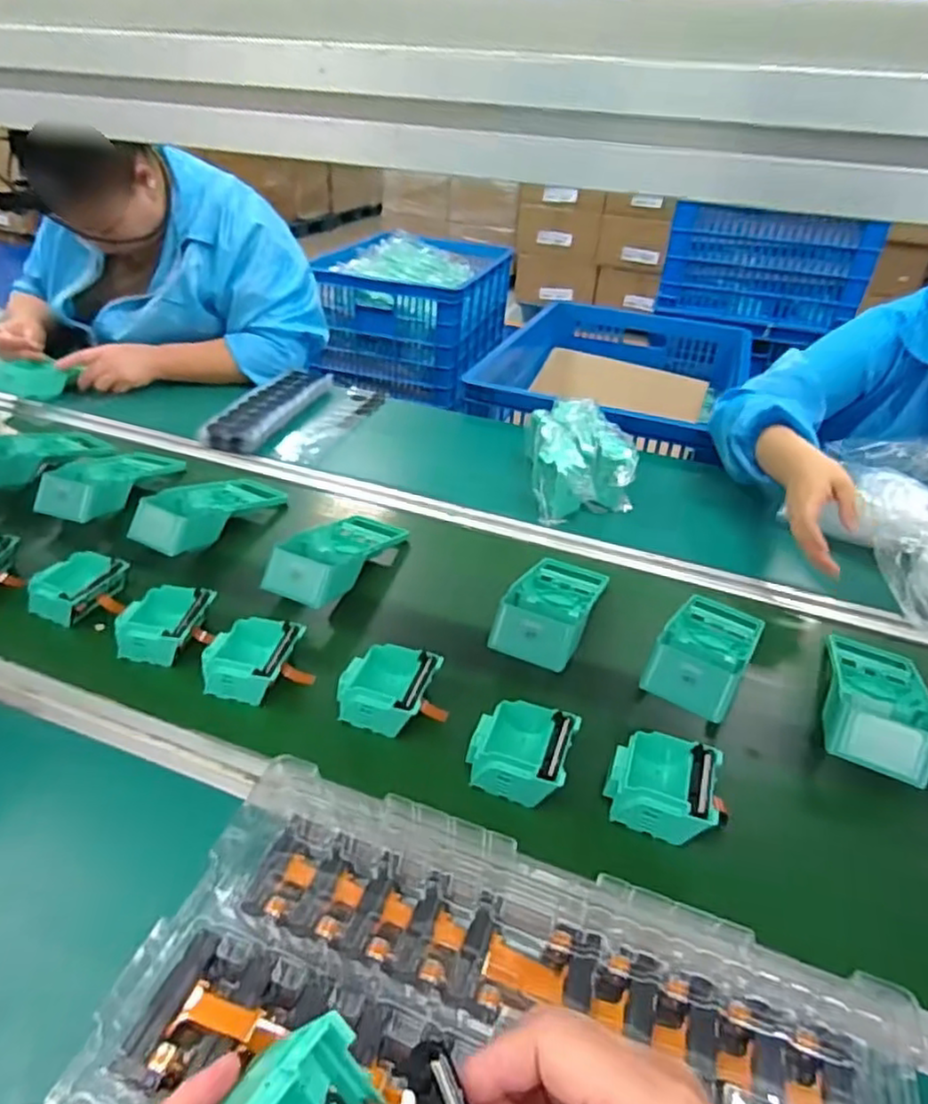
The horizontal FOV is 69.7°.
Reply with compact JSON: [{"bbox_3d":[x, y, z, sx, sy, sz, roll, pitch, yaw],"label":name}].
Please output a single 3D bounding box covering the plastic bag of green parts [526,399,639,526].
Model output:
[{"bbox_3d":[0.160,-0.136,0.951,0.132,0.090,0.216,0,36,-4],"label":"plastic bag of green parts"}]

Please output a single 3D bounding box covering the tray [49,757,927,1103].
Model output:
[{"bbox_3d":[0.008,0.271,0.305,0.381,0.037,0.271,15,37,16],"label":"tray"}]

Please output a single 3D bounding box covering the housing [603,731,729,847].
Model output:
[{"bbox_3d":[0.161,0.194,0.535,0.091,0.053,0.085,16,38,17],"label":"housing"}]

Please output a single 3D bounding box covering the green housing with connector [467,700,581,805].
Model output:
[{"bbox_3d":[0.048,0.168,0.555,0.081,0.044,0.077,14,37,15],"label":"green housing with connector"}]

